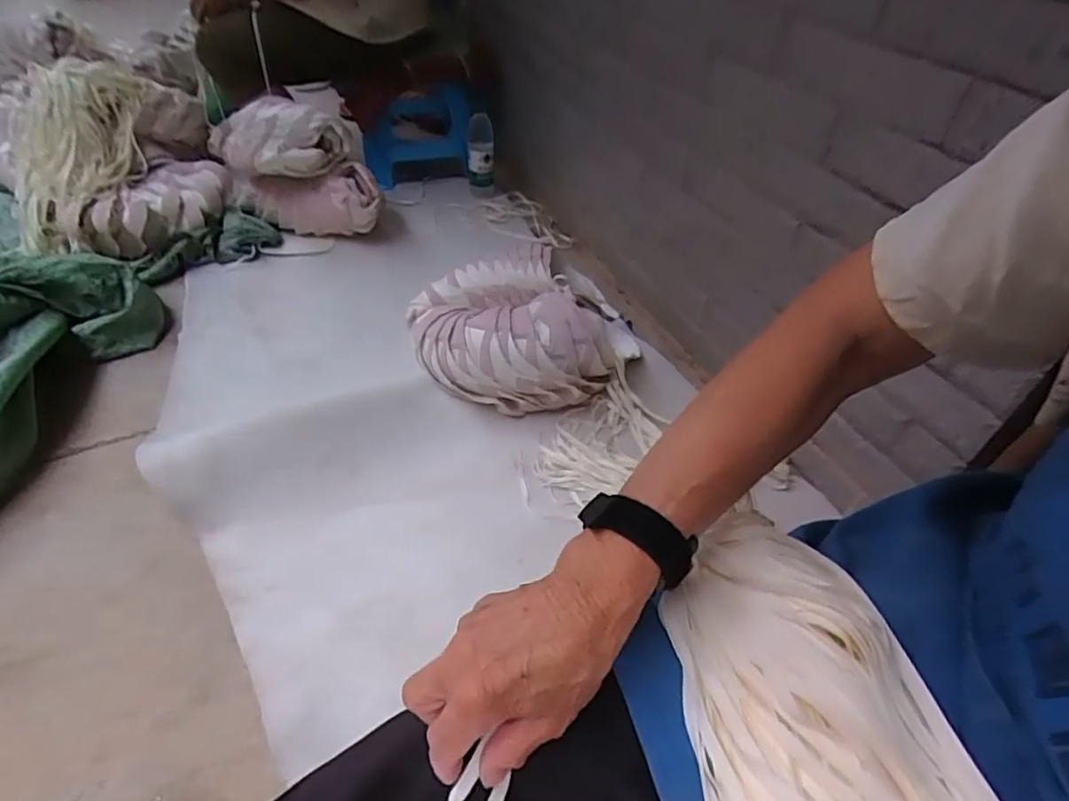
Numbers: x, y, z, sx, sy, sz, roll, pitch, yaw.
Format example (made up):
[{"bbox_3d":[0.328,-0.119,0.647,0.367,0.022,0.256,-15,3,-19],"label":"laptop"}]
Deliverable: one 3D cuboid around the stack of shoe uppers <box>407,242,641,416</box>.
[{"bbox_3d":[-0.026,-0.119,0.991,0.364,0.169,0.298,18,49,18],"label":"stack of shoe uppers"}]

